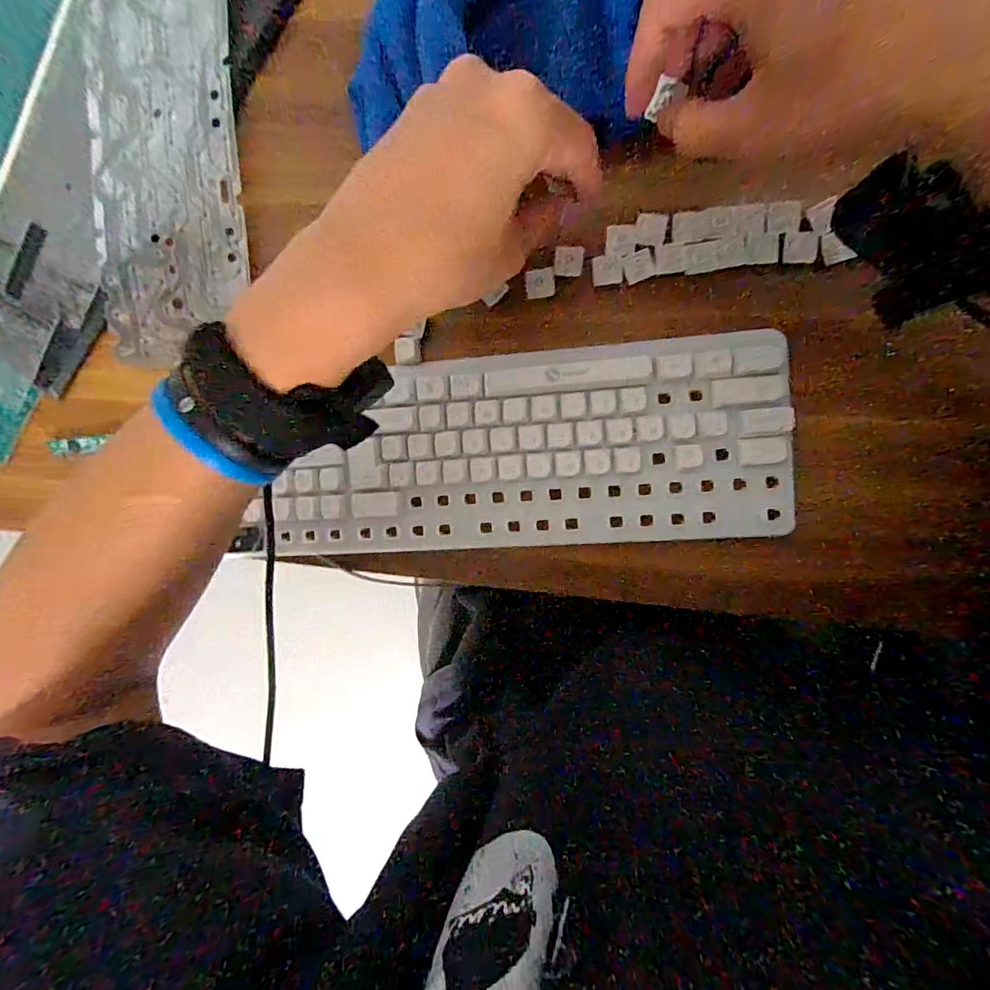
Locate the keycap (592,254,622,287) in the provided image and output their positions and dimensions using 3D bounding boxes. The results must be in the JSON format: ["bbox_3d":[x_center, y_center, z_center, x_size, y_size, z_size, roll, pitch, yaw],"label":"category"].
[{"bbox_3d":[0.072,-0.144,0.284,0.018,0.004,0.018,-7,93,9],"label":"keycap"}]

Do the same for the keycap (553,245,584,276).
[{"bbox_3d":[0.048,-0.151,0.284,0.018,0.004,0.017,2,95,8],"label":"keycap"}]

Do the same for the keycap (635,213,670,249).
[{"bbox_3d":[0.098,-0.166,0.278,0.019,0.004,0.018,7,95,8],"label":"keycap"}]

